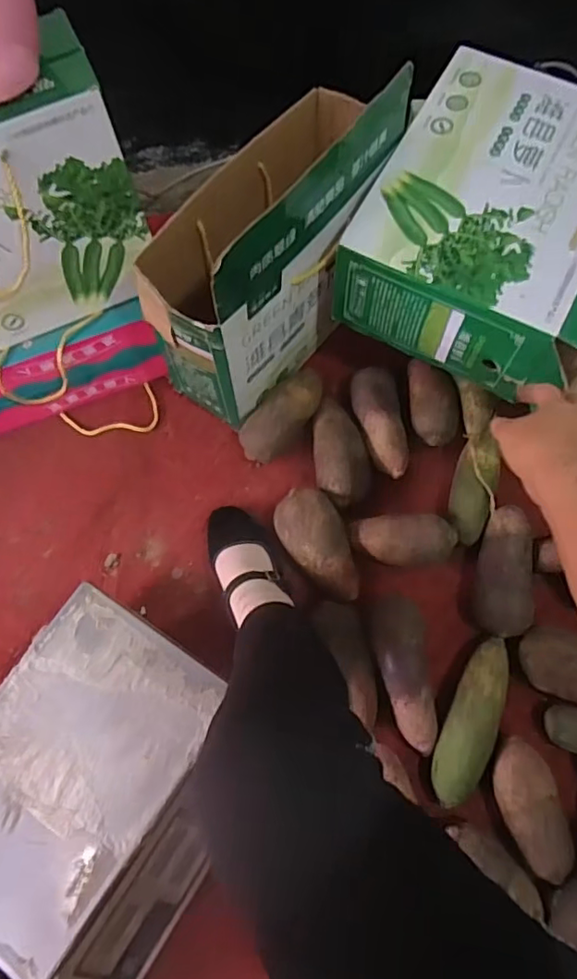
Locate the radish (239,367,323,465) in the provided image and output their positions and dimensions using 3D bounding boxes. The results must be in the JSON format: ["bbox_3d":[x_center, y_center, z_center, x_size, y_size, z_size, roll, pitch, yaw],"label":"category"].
[{"bbox_3d":[-0.007,-0.105,0.828,0.069,0.074,0.150,37,75,15],"label":"radish"}]

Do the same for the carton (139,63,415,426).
[{"bbox_3d":[-0.013,-0.316,0.739,0.160,0.321,0.375,33,74,14],"label":"carton"}]

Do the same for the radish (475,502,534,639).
[{"bbox_3d":[0.269,0.100,0.723,0.066,0.063,0.162,1,69,3],"label":"radish"}]

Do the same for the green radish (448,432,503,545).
[{"bbox_3d":[0.250,-0.005,0.764,0.051,0.042,0.145,9,70,6],"label":"green radish"}]

